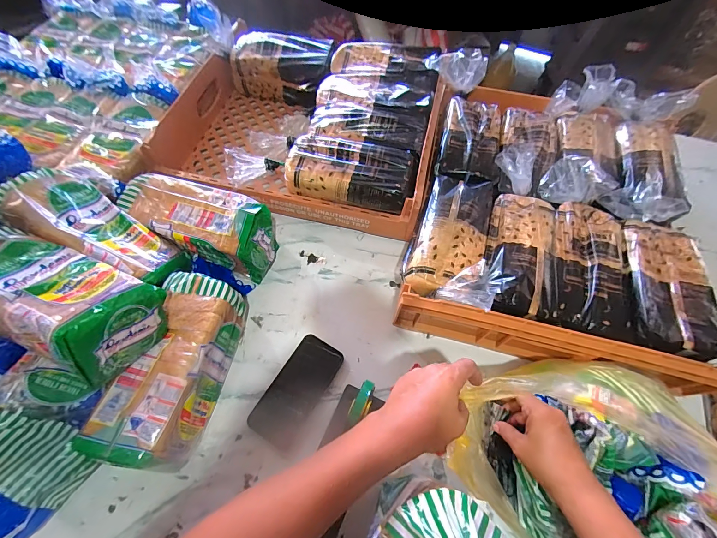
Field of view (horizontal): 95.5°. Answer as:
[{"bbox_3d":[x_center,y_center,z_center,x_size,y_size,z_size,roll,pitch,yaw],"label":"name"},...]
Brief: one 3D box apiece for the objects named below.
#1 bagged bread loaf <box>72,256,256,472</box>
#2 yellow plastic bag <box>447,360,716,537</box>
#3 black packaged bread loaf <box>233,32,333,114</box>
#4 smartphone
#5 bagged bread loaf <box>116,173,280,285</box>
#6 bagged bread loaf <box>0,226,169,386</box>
[{"bbox_3d":[-0.262,0.138,0.497,0.119,0.119,0.299,17,64,7],"label":"bagged bread loaf"},{"bbox_3d":[0.273,0.201,0.368,0.286,0.210,0.218,24,65,10],"label":"yellow plastic bag"},{"bbox_3d":[-0.190,-0.503,0.834,0.241,0.100,0.131,9,64,3],"label":"black packaged bread loaf"},{"bbox_3d":[-0.098,0.196,0.527,0.081,0.005,0.170,31,70,4],"label":"smartphone"},{"bbox_3d":[-0.292,-0.080,0.612,0.277,0.118,0.130,22,65,9],"label":"bagged bread loaf"},{"bbox_3d":[-0.413,0.040,0.457,0.265,0.117,0.139,21,44,13],"label":"bagged bread loaf"}]

